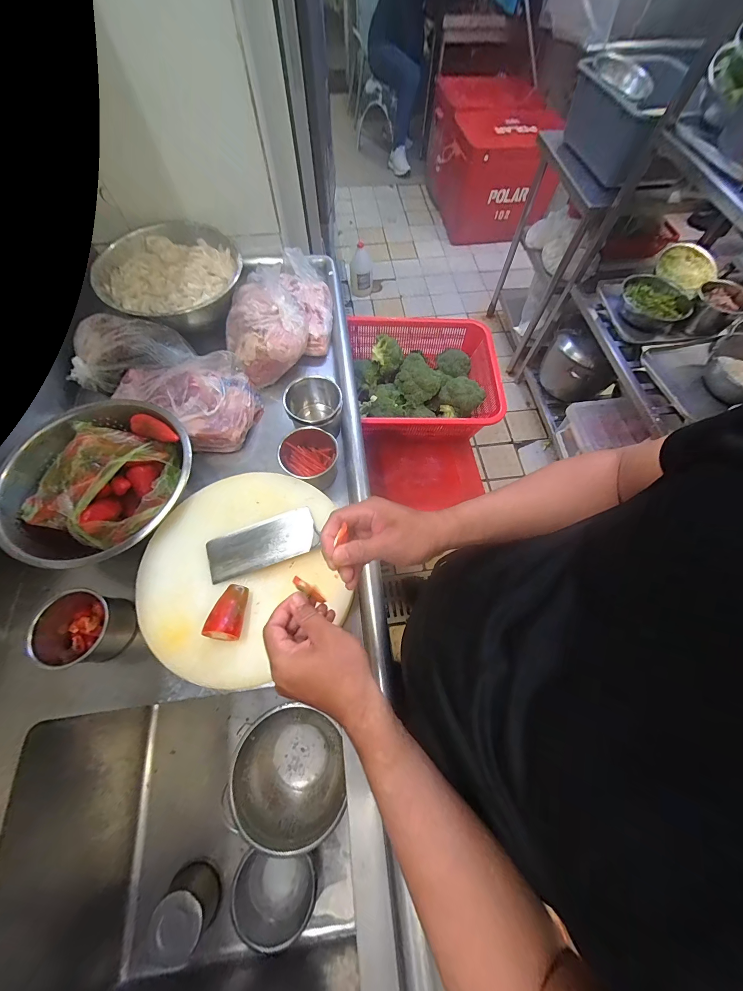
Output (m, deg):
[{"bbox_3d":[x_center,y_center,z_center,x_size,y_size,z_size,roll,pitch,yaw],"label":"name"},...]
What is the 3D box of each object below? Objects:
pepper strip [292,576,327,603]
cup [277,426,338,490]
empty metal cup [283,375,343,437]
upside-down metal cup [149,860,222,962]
[{"bbox_3d":[-0.073,0.107,0.373,0.049,0.010,0.012,25,67,26],"label":"pepper strip"},{"bbox_3d":[-0.129,-0.077,0.681,0.114,0.098,0.107,0,66,-1],"label":"cup"},{"bbox_3d":[-0.126,-0.184,0.708,0.110,0.105,0.104,0,66,-1],"label":"empty metal cup"},{"bbox_3d":[-0.363,0.812,0.635,0.104,0.094,0.092,34,70,13],"label":"upside-down metal cup"}]

